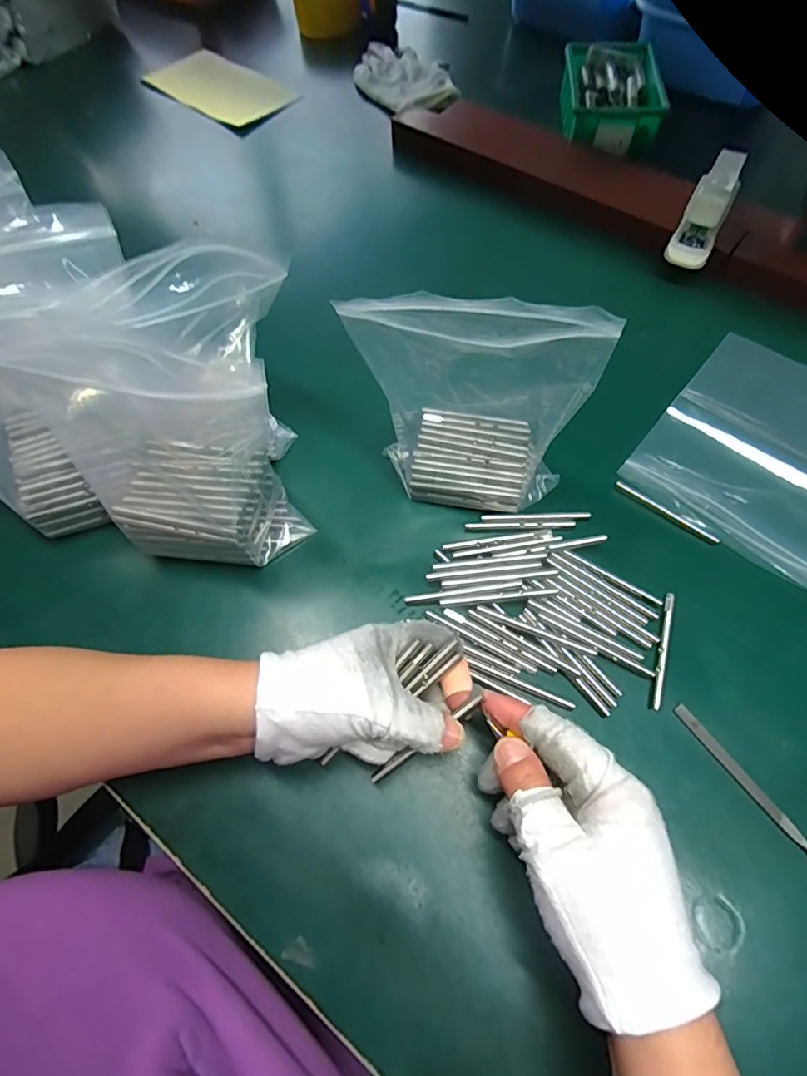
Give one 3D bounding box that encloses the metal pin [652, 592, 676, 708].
[{"bbox_3d":[0.165,0.070,0.324,0.005,0.004,0.077,17,67,10],"label":"metal pin"}]

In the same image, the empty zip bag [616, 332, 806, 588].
[{"bbox_3d":[0.286,-0.077,0.394,0.149,0.004,0.206,37,70,18],"label":"empty zip bag"}]

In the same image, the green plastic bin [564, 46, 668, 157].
[{"bbox_3d":[0.225,-0.485,0.559,0.104,0.049,0.131,7,64,5],"label":"green plastic bin"}]

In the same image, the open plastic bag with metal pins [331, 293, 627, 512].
[{"bbox_3d":[0.040,-0.086,0.322,0.142,0.149,0.072,12,65,8],"label":"open plastic bag with metal pins"}]

